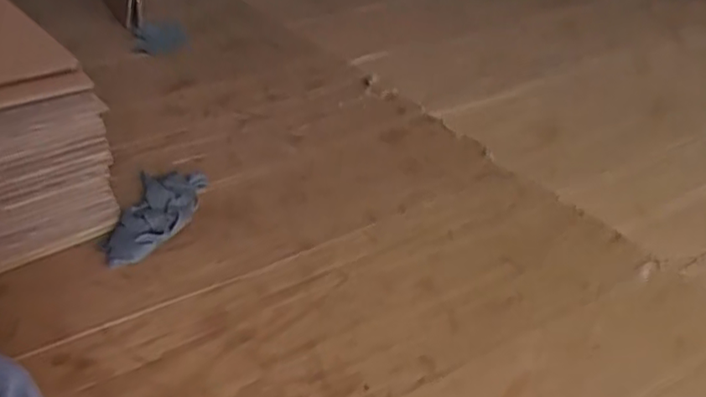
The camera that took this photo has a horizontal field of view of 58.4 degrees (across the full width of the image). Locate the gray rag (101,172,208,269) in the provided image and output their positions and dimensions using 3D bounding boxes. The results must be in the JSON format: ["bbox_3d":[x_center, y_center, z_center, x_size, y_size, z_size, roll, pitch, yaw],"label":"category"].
[{"bbox_3d":[-0.281,0.027,0.900,0.103,0.046,0.202,2,34,6],"label":"gray rag"}]

